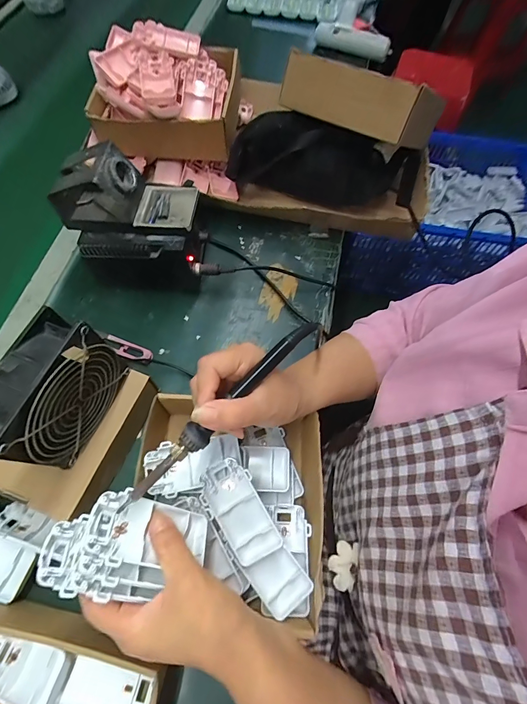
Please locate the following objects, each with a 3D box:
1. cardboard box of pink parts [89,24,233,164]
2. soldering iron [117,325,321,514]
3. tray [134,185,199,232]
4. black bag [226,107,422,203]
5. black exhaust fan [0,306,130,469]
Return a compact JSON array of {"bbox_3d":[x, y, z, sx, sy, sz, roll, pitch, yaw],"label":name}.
[{"bbox_3d":[-0.154,-0.414,0.549,0.221,0.106,0.183,0,65,-3],"label":"cardboard box of pink parts"},{"bbox_3d":[-0.029,0.043,0.270,0.017,0.015,0.206,42,78,15],"label":"soldering iron"},{"bbox_3d":[-0.122,-0.186,0.435,0.070,0.012,0.078,5,65,0],"label":"tray"},{"bbox_3d":[0.114,-0.313,0.569,0.332,0.129,0.081,0,64,-17],"label":"black bag"},{"bbox_3d":[-0.190,0.040,0.314,0.044,0.114,0.117,21,66,7],"label":"black exhaust fan"}]

